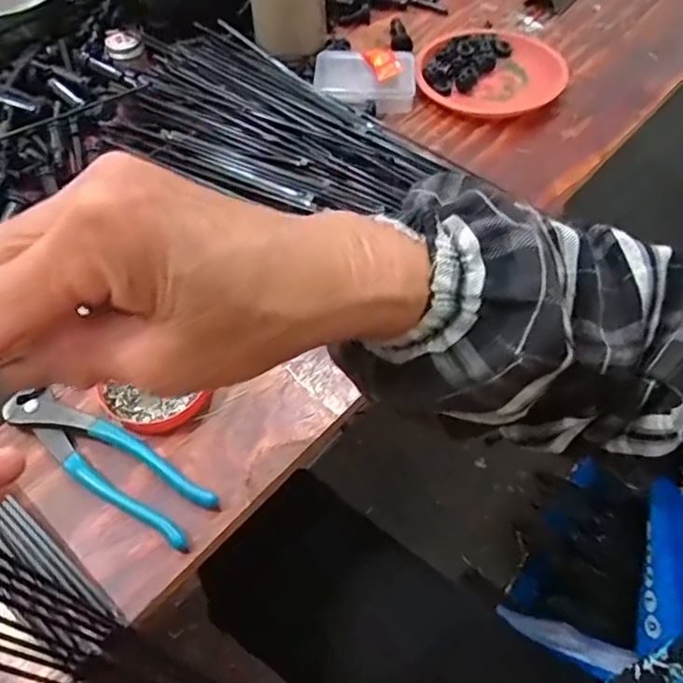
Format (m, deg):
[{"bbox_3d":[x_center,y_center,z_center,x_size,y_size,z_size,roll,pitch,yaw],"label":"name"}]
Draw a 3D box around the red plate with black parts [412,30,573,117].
[{"bbox_3d":[0.165,-0.294,0.645,0.145,0.019,0.150,-1,55,1],"label":"red plate with black parts"}]

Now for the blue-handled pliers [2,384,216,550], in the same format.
[{"bbox_3d":[-0.161,0.077,0.399,0.174,0.013,0.041,26,60,18],"label":"blue-handled pliers"}]

